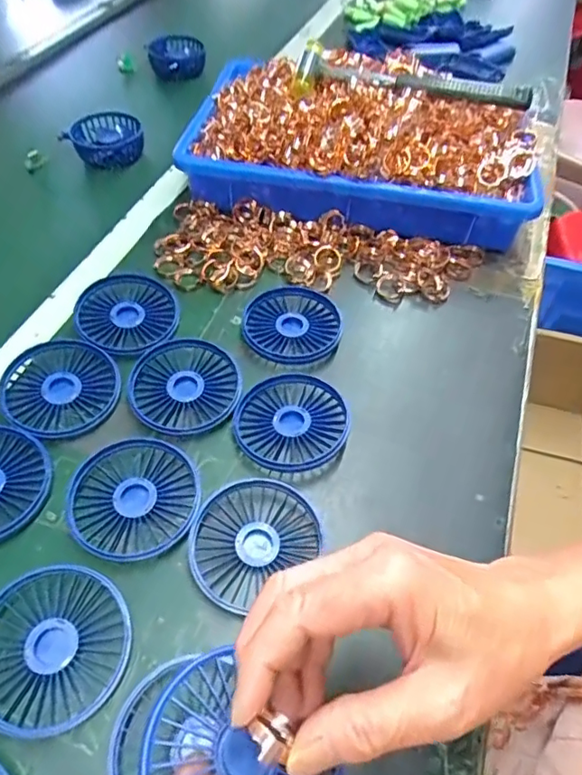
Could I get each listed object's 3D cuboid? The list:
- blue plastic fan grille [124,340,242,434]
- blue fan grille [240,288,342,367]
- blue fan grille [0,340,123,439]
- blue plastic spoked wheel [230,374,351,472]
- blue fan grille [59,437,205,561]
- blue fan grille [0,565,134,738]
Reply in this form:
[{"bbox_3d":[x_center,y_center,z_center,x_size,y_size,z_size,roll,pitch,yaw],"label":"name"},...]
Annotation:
[{"bbox_3d":[-0.086,-0.001,0.432,0.085,0.012,0.085,3,53,-4],"label":"blue plastic fan grille"},{"bbox_3d":[0.001,-0.056,0.478,0.080,0.008,0.086,33,57,18],"label":"blue fan grille"},{"bbox_3d":[-0.182,0.000,0.426,0.083,0.014,0.087,39,59,21],"label":"blue fan grille"},{"bbox_3d":[-0.001,0.027,0.416,0.086,0.013,0.084,3,53,-4],"label":"blue plastic spoked wheel"},{"bbox_3d":[-0.108,0.076,0.371,0.088,0.011,0.085,3,53,-4],"label":"blue fan grille"},{"bbox_3d":[-0.140,0.150,0.313,0.085,0.018,0.084,3,53,-4],"label":"blue fan grille"}]

